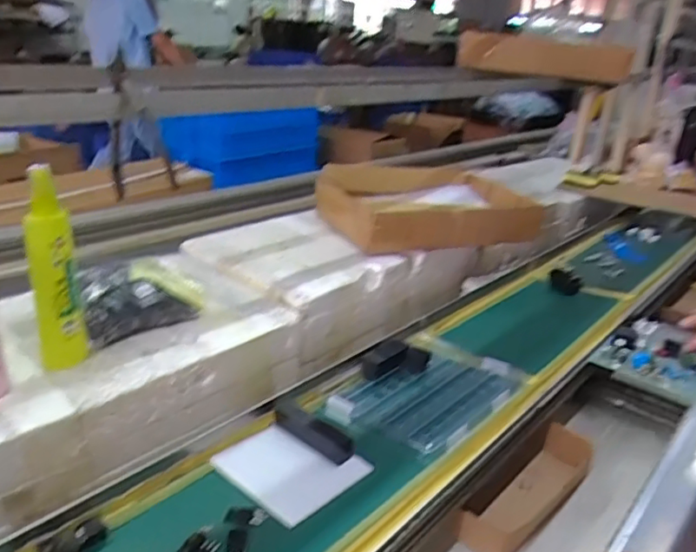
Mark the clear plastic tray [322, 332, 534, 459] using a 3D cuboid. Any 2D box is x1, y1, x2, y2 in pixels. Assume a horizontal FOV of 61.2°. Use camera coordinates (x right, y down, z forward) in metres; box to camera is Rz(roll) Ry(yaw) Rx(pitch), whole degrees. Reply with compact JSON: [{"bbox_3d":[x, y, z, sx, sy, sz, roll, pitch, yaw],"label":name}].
[{"bbox_3d":[0.100,0.137,0.711,0.158,0.017,0.229,22,29,39],"label":"clear plastic tray"}]

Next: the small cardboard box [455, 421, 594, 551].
[{"bbox_3d":[0.223,0.256,0.707,0.064,0.044,0.243,22,29,39],"label":"small cardboard box"}]

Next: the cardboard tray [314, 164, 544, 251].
[{"bbox_3d":[0.149,-0.125,1.136,0.391,0.114,0.215,3,22,2],"label":"cardboard tray"}]

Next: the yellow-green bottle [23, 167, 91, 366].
[{"bbox_3d":[-0.300,-0.001,0.601,0.041,0.209,0.031,-3,23,-13],"label":"yellow-green bottle"}]

